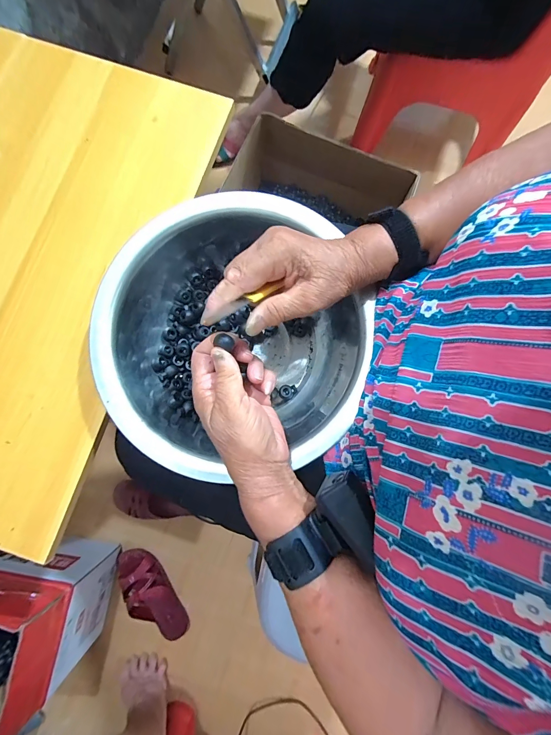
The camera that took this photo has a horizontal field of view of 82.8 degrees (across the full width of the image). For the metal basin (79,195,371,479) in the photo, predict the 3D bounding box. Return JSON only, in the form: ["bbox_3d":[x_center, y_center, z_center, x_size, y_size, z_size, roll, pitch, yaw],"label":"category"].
[{"bbox_3d":[-0.050,-0.031,0.353,0.260,0.107,0.289,15,79,2],"label":"metal basin"}]

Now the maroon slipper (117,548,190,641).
[{"bbox_3d":[-0.301,0.557,0.764,0.097,0.050,0.231,-29,81,-6],"label":"maroon slipper"}]

